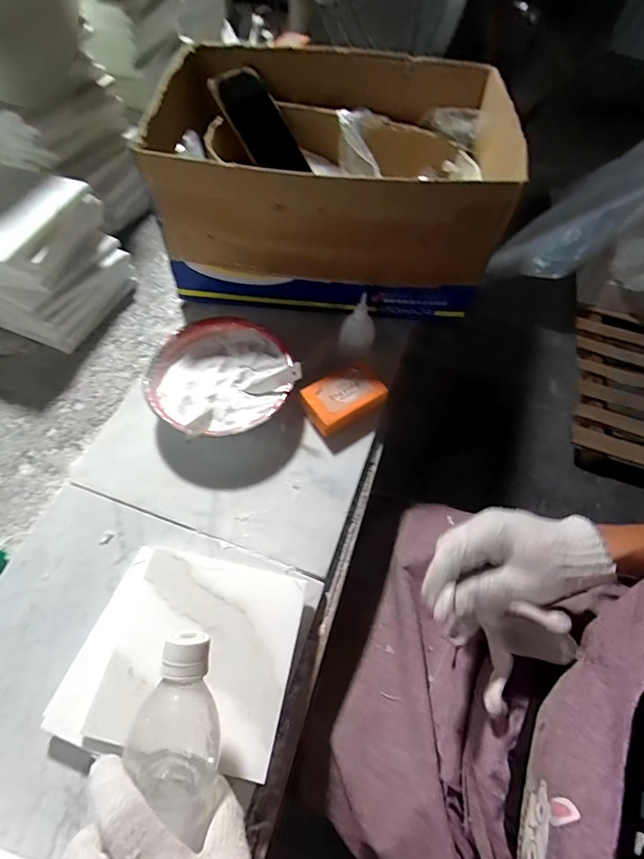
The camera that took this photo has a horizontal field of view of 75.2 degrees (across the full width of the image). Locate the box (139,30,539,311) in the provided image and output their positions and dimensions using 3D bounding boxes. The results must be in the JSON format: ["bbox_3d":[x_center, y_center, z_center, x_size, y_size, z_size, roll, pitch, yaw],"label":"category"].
[{"bbox_3d":[0.033,-0.335,0.592,0.440,0.220,0.344,11,63,2],"label":"box"}]

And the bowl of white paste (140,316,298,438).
[{"bbox_3d":[-0.121,-0.057,0.510,0.167,0.059,0.163,1,63,-3],"label":"bowl of white paste"}]

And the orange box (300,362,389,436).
[{"bbox_3d":[0.026,-0.038,0.515,0.093,0.038,0.057,-29,69,-16],"label":"orange box"}]

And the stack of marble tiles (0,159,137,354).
[{"bbox_3d":[-0.380,-0.231,0.553,0.172,0.147,0.172,21,64,7],"label":"stack of marble tiles"}]

